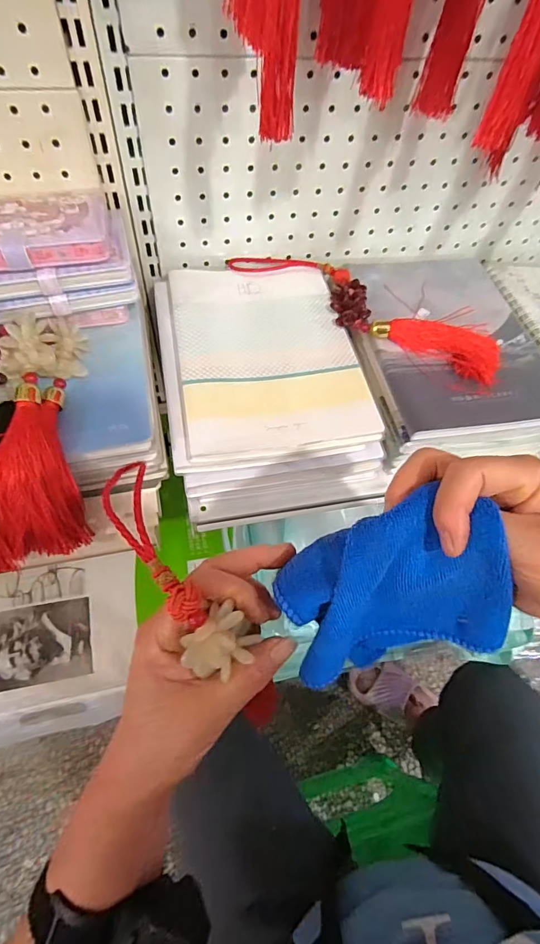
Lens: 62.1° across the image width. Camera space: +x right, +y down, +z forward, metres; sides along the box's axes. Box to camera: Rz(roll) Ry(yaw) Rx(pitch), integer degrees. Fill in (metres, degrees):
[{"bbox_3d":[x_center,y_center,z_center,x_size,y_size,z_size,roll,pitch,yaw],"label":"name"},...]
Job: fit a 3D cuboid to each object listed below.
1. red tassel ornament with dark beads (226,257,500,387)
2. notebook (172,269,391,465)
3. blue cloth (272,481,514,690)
[{"bbox_3d":[0.101,-0.187,0.494,0.314,0.022,0.088,25,59,11],"label":"red tassel ornament with dark beads"},{"bbox_3d":[-0.005,-0.125,0.455,0.171,0.018,0.240,-7,58,-9],"label":"notebook"},{"bbox_3d":[0.069,0.072,0.256,0.116,0.117,0.034,-18,25,8],"label":"blue cloth"}]

